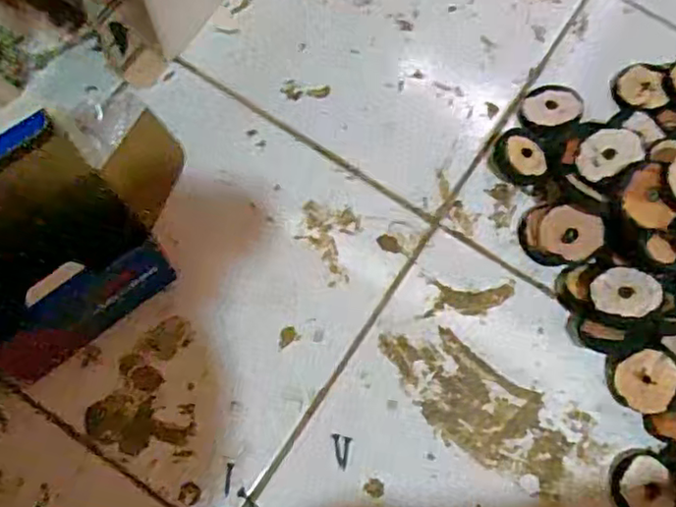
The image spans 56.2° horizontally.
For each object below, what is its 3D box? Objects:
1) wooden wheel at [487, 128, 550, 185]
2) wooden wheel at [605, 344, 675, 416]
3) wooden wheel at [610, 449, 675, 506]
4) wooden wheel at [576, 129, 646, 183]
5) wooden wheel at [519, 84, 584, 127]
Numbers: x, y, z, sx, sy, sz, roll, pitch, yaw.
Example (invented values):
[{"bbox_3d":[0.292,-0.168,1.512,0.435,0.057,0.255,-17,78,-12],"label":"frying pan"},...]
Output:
[{"bbox_3d":[0.159,-0.086,0.550,0.049,0.023,0.047,0,73,-1],"label":"wooden wheel"},{"bbox_3d":[0.236,0.098,0.487,0.053,0.016,0.050,-19,60,36],"label":"wooden wheel"},{"bbox_3d":[0.228,0.173,0.474,0.043,0.018,0.050,9,73,2],"label":"wooden wheel"},{"bbox_3d":[0.209,-0.078,0.489,0.048,0.007,0.039,-29,57,21],"label":"wooden wheel"},{"bbox_3d":[0.190,-0.131,0.562,0.048,0.014,0.044,0,73,-1],"label":"wooden wheel"}]

